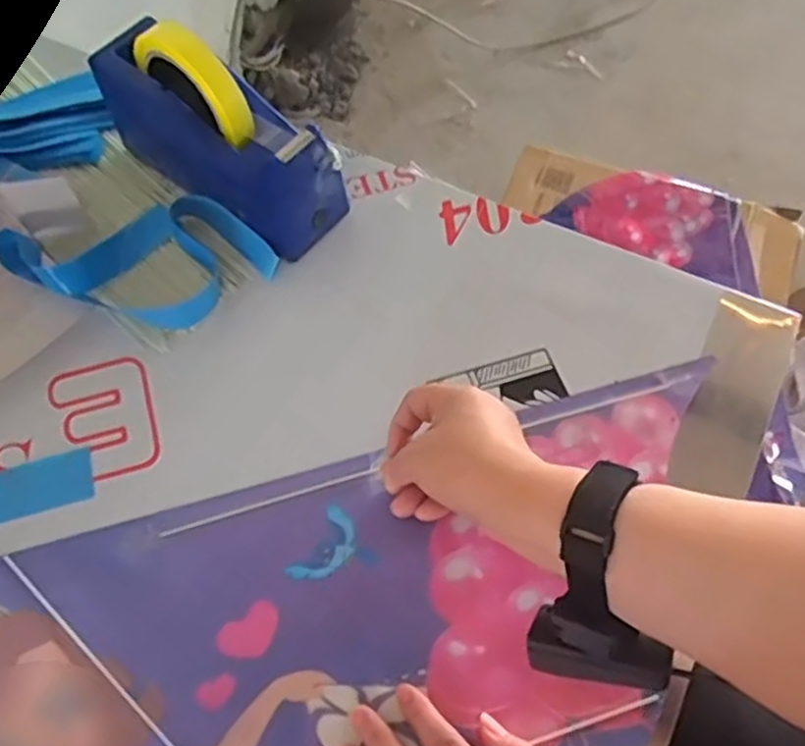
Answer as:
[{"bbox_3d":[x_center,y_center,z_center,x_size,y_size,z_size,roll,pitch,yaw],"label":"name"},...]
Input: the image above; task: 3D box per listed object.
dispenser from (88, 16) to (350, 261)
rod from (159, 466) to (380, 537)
[{"bbox_3d":[-0.142,-0.191,0.570,0.202,0.128,0.070,36,67,18],"label":"dispenser"},{"bbox_3d":[-0.088,0.084,0.494,0.147,0.004,0.005,-16,63,-5],"label":"rod"}]

